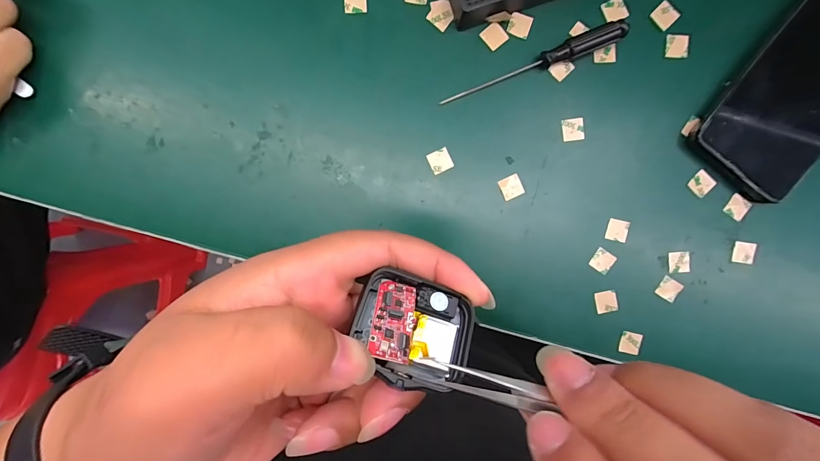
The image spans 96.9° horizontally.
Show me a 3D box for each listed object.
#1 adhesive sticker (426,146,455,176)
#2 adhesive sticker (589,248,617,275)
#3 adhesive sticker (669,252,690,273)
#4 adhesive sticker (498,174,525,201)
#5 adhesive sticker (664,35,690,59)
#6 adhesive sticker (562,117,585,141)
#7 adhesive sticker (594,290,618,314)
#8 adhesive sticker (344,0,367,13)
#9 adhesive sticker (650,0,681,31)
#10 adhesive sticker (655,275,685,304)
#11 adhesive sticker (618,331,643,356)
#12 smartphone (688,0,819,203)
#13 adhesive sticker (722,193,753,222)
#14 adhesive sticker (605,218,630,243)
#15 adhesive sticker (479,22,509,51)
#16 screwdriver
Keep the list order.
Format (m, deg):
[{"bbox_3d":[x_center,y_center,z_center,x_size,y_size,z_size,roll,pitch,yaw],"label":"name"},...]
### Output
[{"bbox_3d":[0.022,-0.050,0.257,0.016,0.004,0.016,-25,93,-1],"label":"adhesive sticker"},{"bbox_3d":[0.139,0.022,0.263,0.015,0.004,0.015,34,100,2],"label":"adhesive sticker"},{"bbox_3d":[0.195,0.023,0.263,0.015,0.004,0.015,-1,87,0],"label":"adhesive sticker"},{"bbox_3d":[0.073,-0.031,0.259,0.016,0.004,0.015,-24,91,0],"label":"adhesive sticker"},{"bbox_3d":[0.189,-0.130,0.255,0.016,0.004,0.016,4,92,-2],"label":"adhesive sticker"},{"bbox_3d":[0.116,-0.072,0.259,0.016,0.004,0.016,-6,88,-1],"label":"adhesive sticker"},{"bbox_3d":[0.143,0.052,0.265,0.015,0.004,0.015,-10,90,6],"label":"adhesive sticker"},{"bbox_3d":[-0.038,-0.160,0.252,0.016,0.004,0.016,-2,92,-2],"label":"adhesive sticker"},{"bbox_3d":[0.179,-0.151,0.255,0.016,0.004,0.016,43,94,-1],"label":"adhesive sticker"},{"bbox_3d":[0.189,0.043,0.263,0.015,0.004,0.015,28,91,-3],"label":"adhesive sticker"},{"bbox_3d":[0.162,0.083,0.267,0.015,0.004,0.015,13,94,6],"label":"adhesive sticker"},{"bbox_3d":[0.269,-0.100,0.244,0.075,0.012,0.154,39,95,2],"label":"smartphone"},{"bbox_3d":[0.236,-0.017,0.261,0.015,0.004,0.016,33,91,-3],"label":"adhesive sticker"},{"bbox_3d":[0.150,0.000,0.262,0.015,0.004,0.015,12,96,6],"label":"adhesive sticker"},{"bbox_3d":[0.059,-0.136,0.254,0.016,0.004,0.016,-40,89,1],"label":"adhesive sticker"},{"bbox_3d":[0.084,-0.114,0.248,0.129,0.015,0.013,-22,93,-1],"label":"screwdriver"}]

